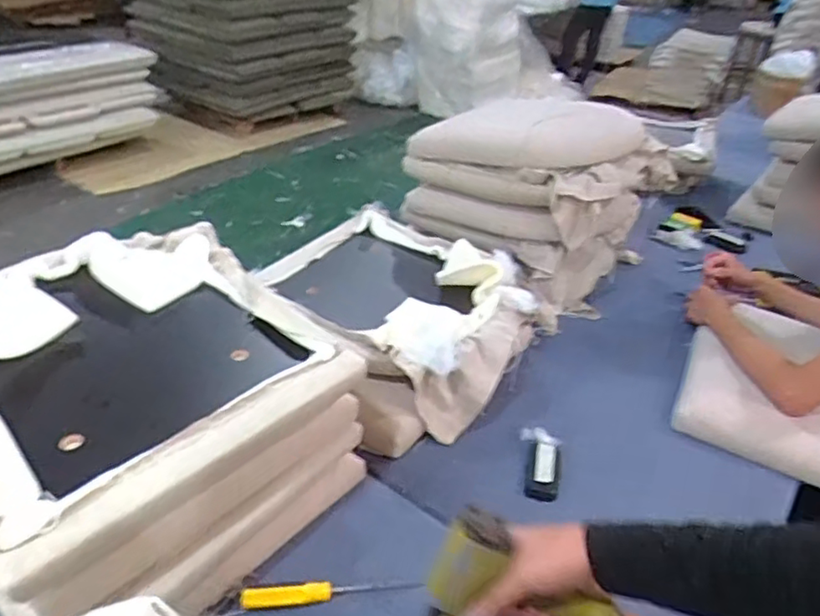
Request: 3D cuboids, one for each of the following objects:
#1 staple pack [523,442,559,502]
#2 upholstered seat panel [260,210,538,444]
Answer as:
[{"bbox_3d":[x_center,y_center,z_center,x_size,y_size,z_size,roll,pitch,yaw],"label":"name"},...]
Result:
[{"bbox_3d":[0.208,0.258,0.999,0.053,0.036,0.105,11,35,11],"label":"staple pack"},{"bbox_3d":[-0.005,-0.016,1.218,0.512,0.144,0.359,28,41,31],"label":"upholstered seat panel"}]

